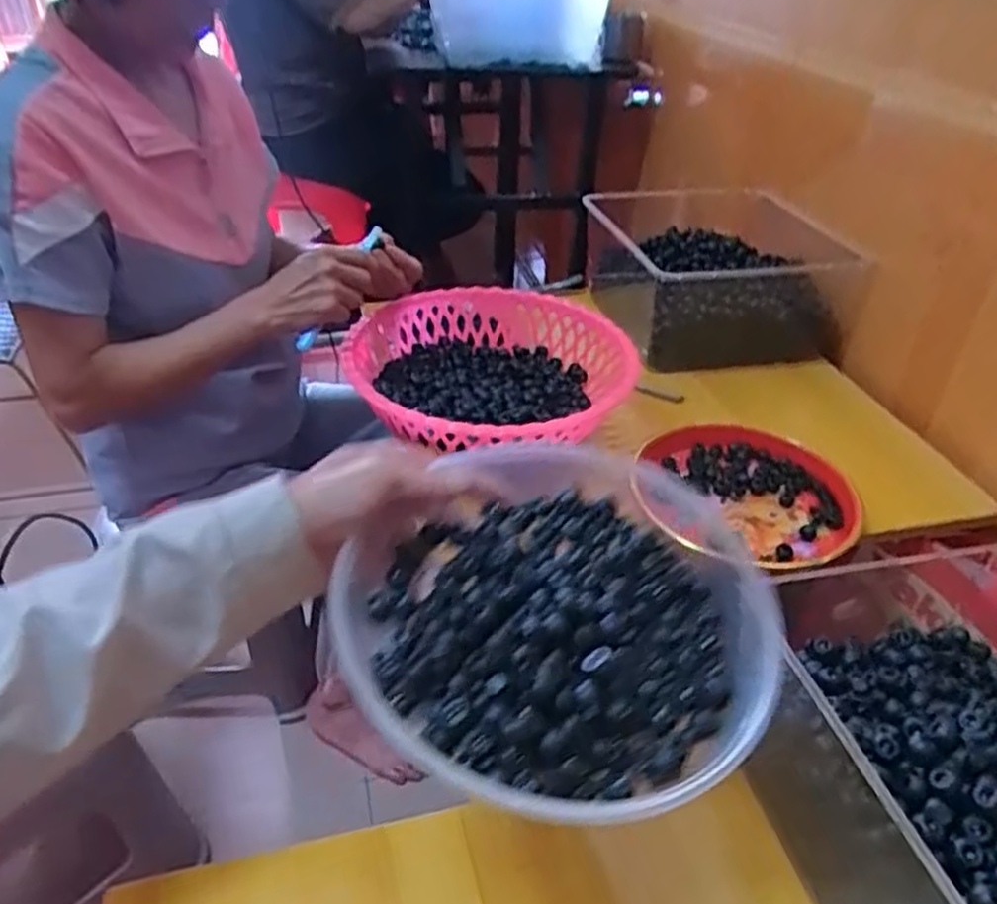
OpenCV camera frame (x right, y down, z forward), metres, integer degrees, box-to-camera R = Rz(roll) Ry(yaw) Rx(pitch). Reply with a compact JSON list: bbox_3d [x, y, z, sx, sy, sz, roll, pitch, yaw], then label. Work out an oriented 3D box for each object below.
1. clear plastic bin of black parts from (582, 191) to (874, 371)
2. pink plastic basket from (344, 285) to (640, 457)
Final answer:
[{"bbox_3d":[0.308,-0.269,1.142,0.335,0.140,0.357,-4,36,-9],"label":"clear plastic bin of black parts"},{"bbox_3d":[-0.009,-0.091,0.856,0.290,0.076,0.293,-6,37,-10],"label":"pink plastic basket"}]

